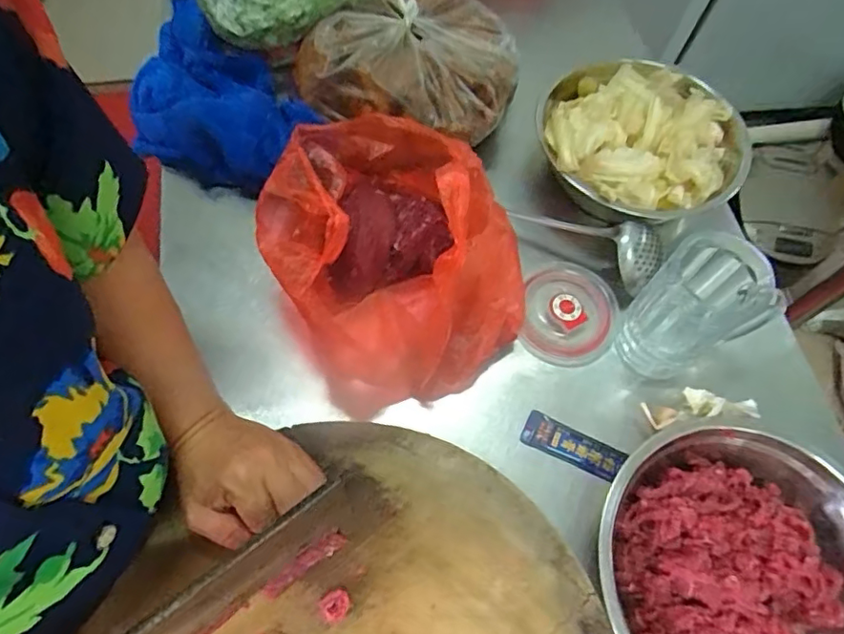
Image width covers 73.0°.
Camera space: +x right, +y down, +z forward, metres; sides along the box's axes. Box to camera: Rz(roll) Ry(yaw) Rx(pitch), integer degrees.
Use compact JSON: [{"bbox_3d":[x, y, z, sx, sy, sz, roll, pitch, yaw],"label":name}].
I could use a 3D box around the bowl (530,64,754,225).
[{"bbox_3d":[0.219,-0.179,0.593,0.206,0.075,0.199,1,64,-3],"label":"bowl"}]

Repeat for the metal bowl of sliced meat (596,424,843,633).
[{"bbox_3d":[0.242,0.194,0.414,0.198,0.080,0.205,1,64,-3],"label":"metal bowl of sliced meat"}]

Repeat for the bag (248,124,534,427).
[{"bbox_3d":[-0.035,-0.067,0.490,0.185,0.177,0.255,-32,70,-17],"label":"bag"}]

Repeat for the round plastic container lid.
[{"bbox_3d":[0.142,-0.004,0.547,0.088,0.024,0.100,11,64,2],"label":"round plastic container lid"}]

